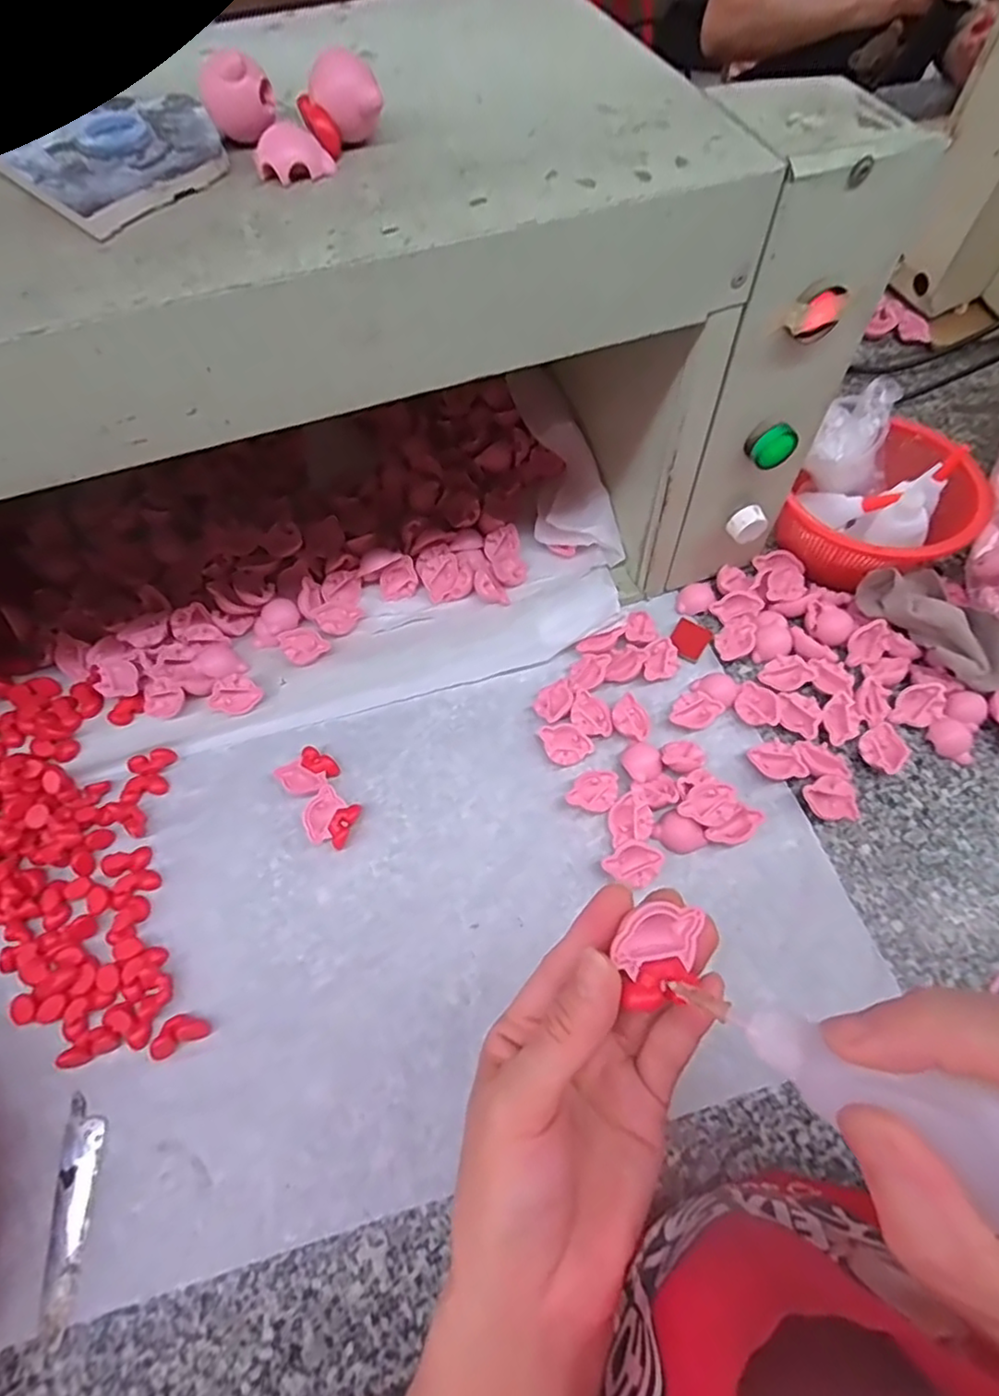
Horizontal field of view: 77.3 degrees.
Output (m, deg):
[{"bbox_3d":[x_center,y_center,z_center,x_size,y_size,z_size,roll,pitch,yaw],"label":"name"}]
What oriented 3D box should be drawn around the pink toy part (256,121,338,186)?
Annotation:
[{"bbox_3d":[-0.086,-0.228,0.261,0.030,0.012,0.021,-15,62,-6],"label":"pink toy part"}]

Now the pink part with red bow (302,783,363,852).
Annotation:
[{"bbox_3d":[-0.114,0.081,0.420,0.031,0.013,0.035,18,64,12],"label":"pink part with red bow"}]

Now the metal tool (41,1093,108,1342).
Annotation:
[{"bbox_3d":[-0.224,0.267,0.328,0.019,0.004,0.099,-8,61,-2],"label":"metal tool"}]

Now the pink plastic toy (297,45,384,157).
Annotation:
[{"bbox_3d":[-0.067,-0.250,0.262,0.030,0.024,0.022,-22,63,-10],"label":"pink plastic toy"}]

